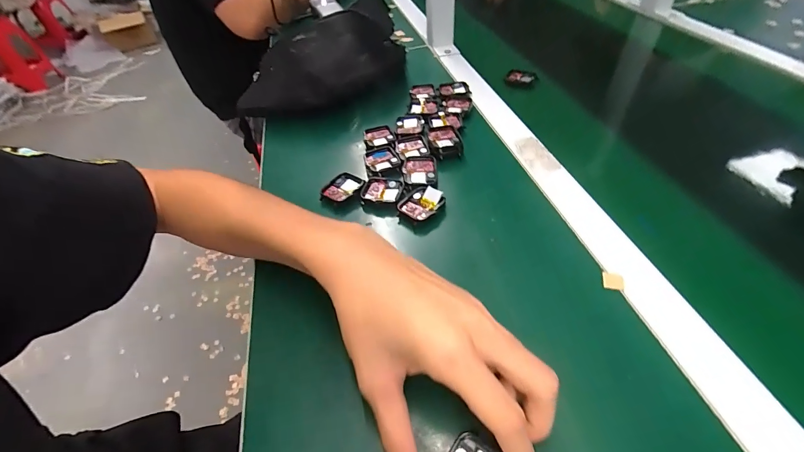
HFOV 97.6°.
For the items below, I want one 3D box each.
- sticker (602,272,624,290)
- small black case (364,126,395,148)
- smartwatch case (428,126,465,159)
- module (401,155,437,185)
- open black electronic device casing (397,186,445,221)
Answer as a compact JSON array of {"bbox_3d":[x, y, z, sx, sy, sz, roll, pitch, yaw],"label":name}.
[{"bbox_3d":[0.173,0.045,0.288,0.015,0.004,0.015,6,58,20],"label":"sticker"},{"bbox_3d":[-0.029,-0.113,0.446,0.037,0.007,0.044,-10,47,-4],"label":"small black case"},{"bbox_3d":[0.051,-0.100,0.418,0.037,0.013,0.046,-6,47,0],"label":"smartwatch case"},{"bbox_3d":[0.020,-0.063,0.393,0.038,0.006,0.046,-4,47,2],"label":"module"},{"bbox_3d":[0.019,-0.025,0.357,0.039,0.012,0.038,26,55,26],"label":"open black electronic device casing"}]

